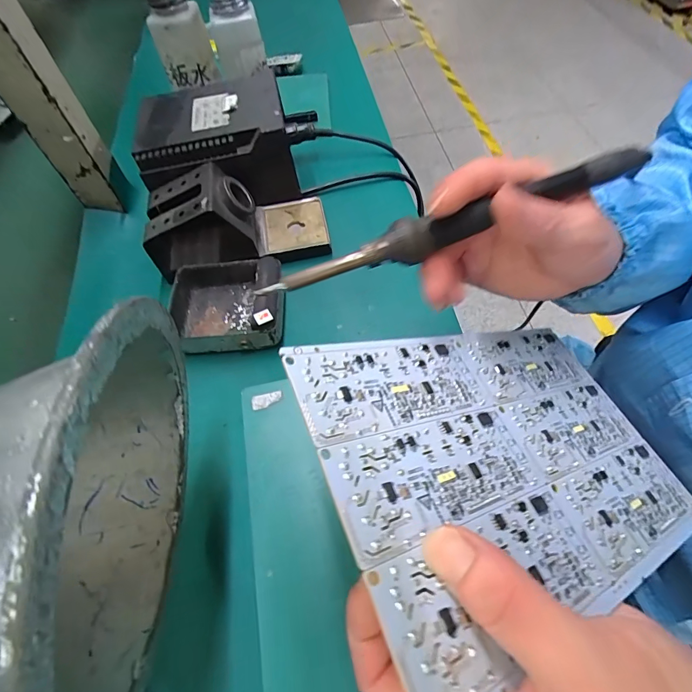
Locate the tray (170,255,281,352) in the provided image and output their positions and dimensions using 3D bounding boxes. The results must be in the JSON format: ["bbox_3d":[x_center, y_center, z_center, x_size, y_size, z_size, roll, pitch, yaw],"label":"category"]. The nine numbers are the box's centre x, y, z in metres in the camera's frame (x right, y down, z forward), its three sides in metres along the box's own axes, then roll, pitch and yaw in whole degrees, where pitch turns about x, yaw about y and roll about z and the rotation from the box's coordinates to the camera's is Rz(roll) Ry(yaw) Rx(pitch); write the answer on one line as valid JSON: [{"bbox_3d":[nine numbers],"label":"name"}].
[{"bbox_3d":[-0.101,-0.037,0.334,0.098,0.036,0.083,-6,59,1],"label":"tray"}]

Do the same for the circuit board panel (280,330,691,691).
[{"bbox_3d":[0.083,0.047,0.188,0.204,0.004,0.132,-5,55,-33],"label":"circuit board panel"}]

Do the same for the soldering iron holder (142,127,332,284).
[{"bbox_3d":[-0.102,-0.121,0.364,0.162,0.072,0.085,-17,59,-5],"label":"soldering iron holder"}]

